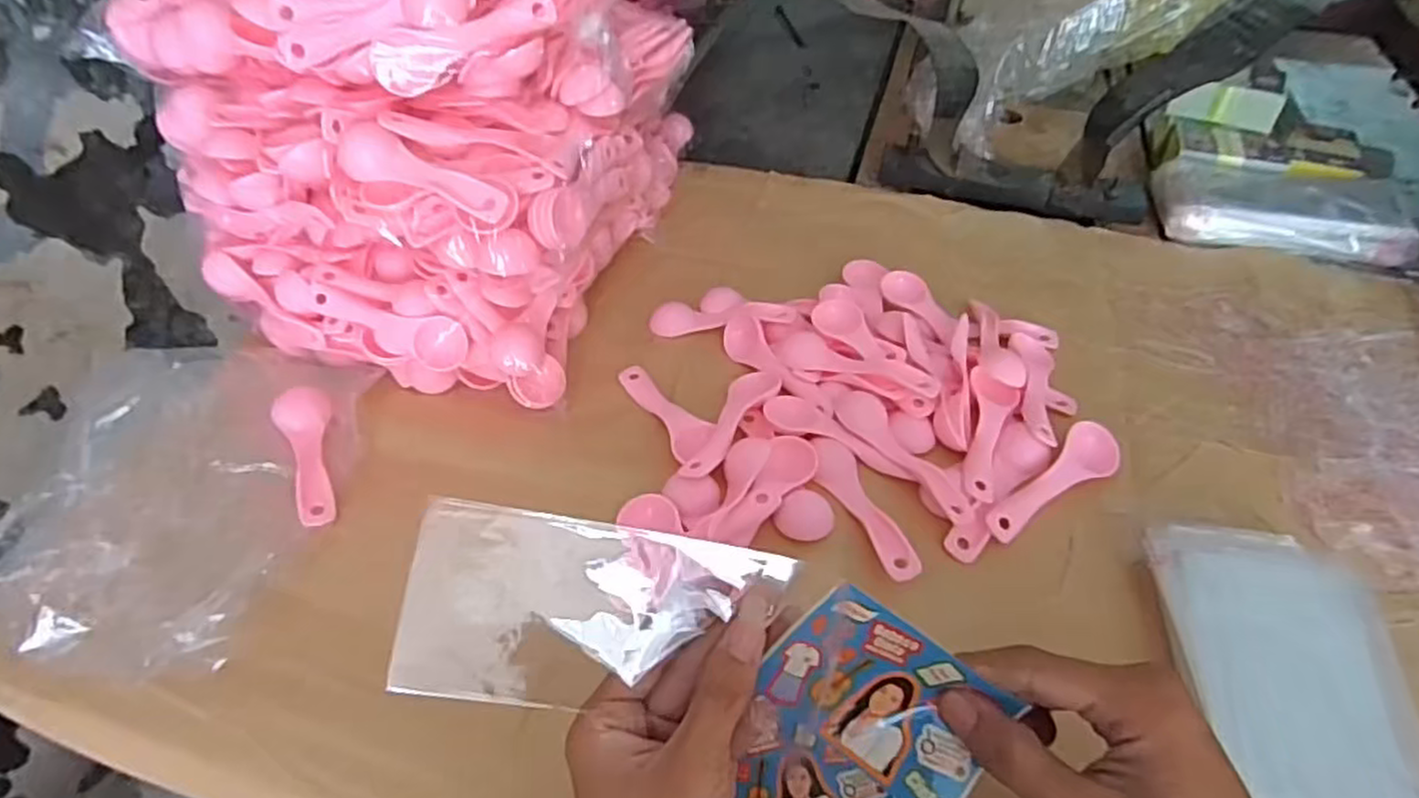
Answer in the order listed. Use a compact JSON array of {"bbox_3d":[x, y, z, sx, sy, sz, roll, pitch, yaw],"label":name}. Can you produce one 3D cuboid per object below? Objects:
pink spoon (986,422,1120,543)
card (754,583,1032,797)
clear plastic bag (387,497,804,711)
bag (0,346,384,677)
[{"bbox_3d":[0.210,0.049,0.439,0.103,0.020,0.031,-32,54,-28],"label":"pink spoon"},{"bbox_3d":[0.067,0.113,0.276,0.087,0.057,0.011,35,11,-2],"label":"card"},{"bbox_3d":[-0.043,0.083,0.281,0.141,0.004,0.068,10,80,-7],"label":"clear plastic bag"},{"bbox_3d":[-0.338,0.053,0.438,0.215,0.039,0.218,2,45,3],"label":"bag"}]

